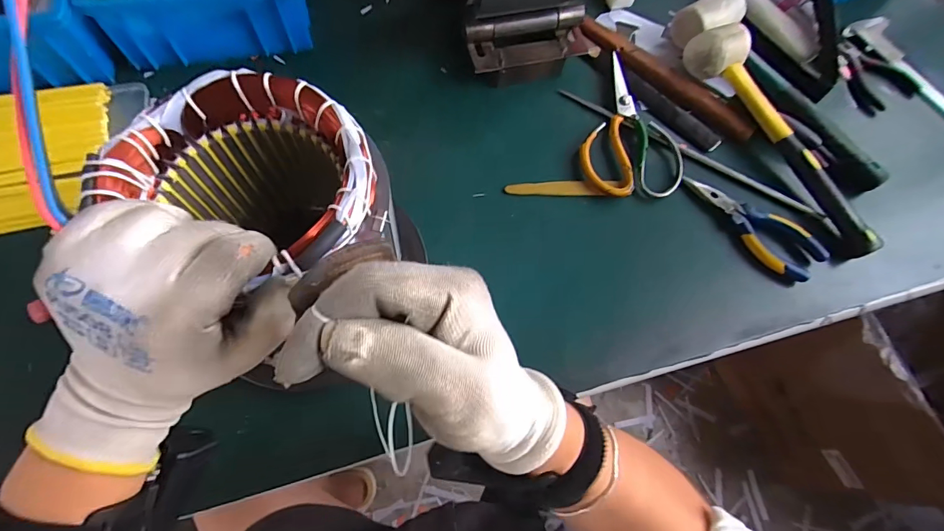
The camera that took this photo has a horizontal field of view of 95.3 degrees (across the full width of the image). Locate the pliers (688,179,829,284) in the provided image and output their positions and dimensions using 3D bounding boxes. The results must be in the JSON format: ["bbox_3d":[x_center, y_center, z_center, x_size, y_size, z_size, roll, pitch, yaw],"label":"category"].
[{"bbox_3d":[0.290,-0.045,0.442,0.055,0.025,0.145,-34,75,-15],"label":"pliers"}]

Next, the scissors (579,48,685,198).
[{"bbox_3d":[0.166,-0.156,0.470,0.106,0.009,0.180,-2,69,-5],"label":"scissors"}]

